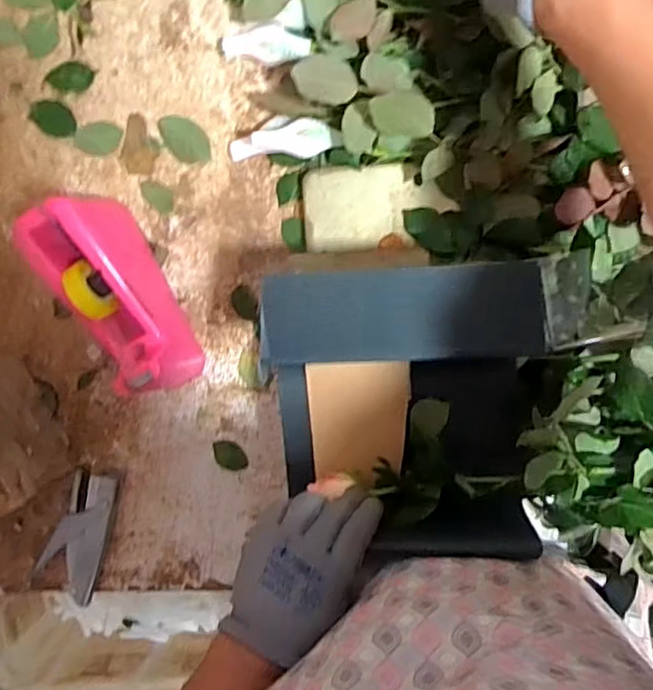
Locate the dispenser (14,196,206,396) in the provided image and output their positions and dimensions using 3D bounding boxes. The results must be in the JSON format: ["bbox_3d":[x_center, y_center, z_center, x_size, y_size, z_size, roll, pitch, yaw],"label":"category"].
[{"bbox_3d":[-0.198,-0.039,0.556,0.076,0.107,0.192,-24,96,7],"label":"dispenser"}]

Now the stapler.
[{"bbox_3d":[-0.268,0.205,0.629,0.068,0.025,0.146,22,99,1],"label":"stapler"}]

